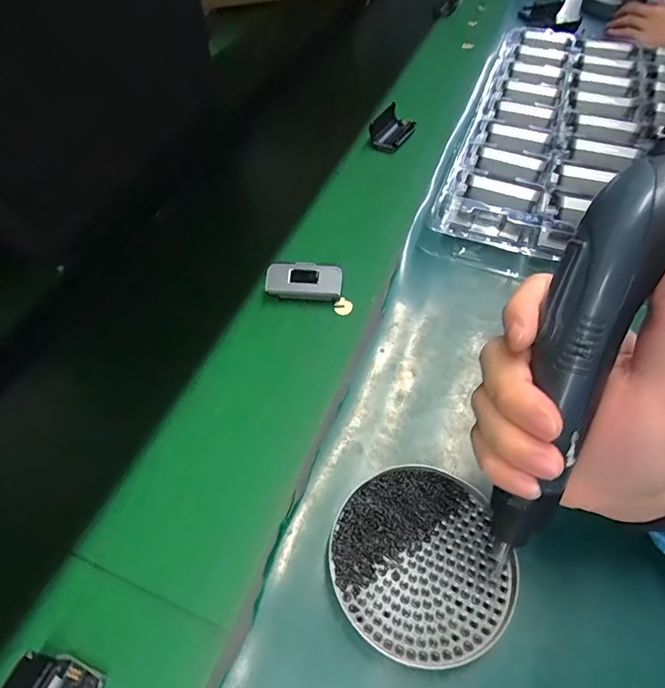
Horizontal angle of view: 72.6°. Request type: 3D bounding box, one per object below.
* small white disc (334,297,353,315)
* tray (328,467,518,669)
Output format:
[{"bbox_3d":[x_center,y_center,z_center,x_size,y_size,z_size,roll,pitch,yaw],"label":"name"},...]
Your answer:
[{"bbox_3d":[0.011,-0.036,0.449,0.018,0.004,0.018,-1,65,2],"label":"small white disc"},{"bbox_3d":[0.056,0.138,0.291,0.109,0.016,0.108,2,53,-3],"label":"tray"}]

